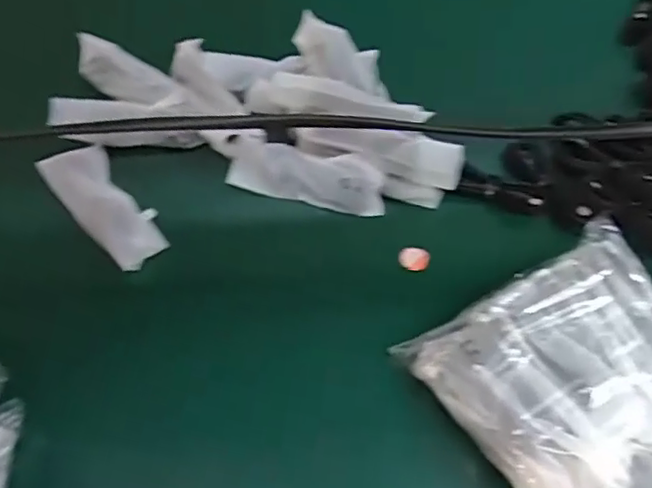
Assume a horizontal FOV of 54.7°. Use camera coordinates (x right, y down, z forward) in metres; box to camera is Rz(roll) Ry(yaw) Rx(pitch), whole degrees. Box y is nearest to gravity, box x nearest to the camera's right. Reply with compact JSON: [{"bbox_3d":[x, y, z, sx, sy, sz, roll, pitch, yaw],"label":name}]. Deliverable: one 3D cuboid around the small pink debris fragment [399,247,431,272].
[{"bbox_3d":[0.084,0.014,0.598,0.028,0.008,0.025,30,66,17],"label":"small pink debris fragment"}]

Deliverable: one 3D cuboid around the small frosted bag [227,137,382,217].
[{"bbox_3d":[-0.018,-0.066,0.618,0.149,0.020,0.053,11,99,6],"label":"small frosted bag"}]

